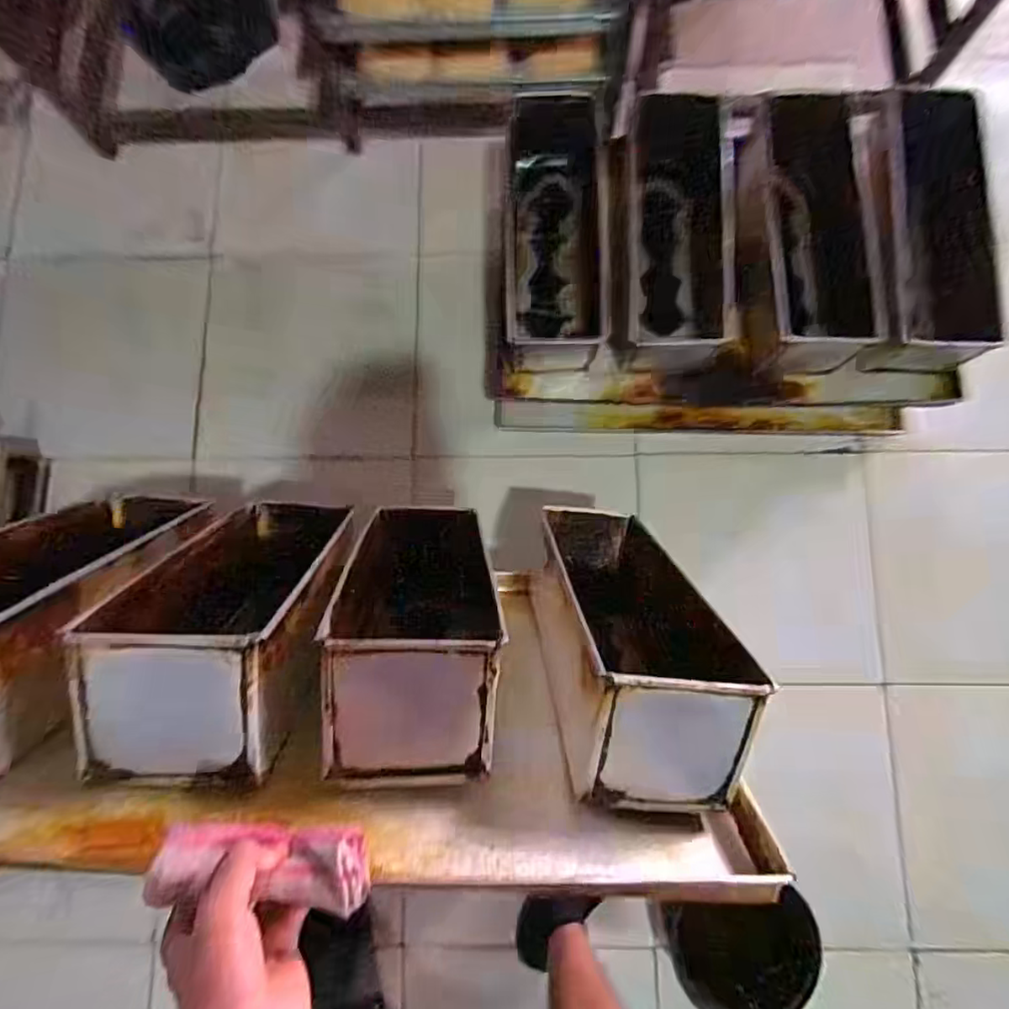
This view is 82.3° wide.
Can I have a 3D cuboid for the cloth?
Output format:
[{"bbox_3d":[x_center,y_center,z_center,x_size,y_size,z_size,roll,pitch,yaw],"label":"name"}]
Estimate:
[{"bbox_3d":[-0.147,0.222,0.360,0.123,0.038,0.040,9,81,-9],"label":"cloth"}]

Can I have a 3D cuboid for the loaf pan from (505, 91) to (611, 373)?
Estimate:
[{"bbox_3d":[0.083,-0.418,0.909,0.148,0.138,0.410,-1,81,1],"label":"loaf pan"}]

